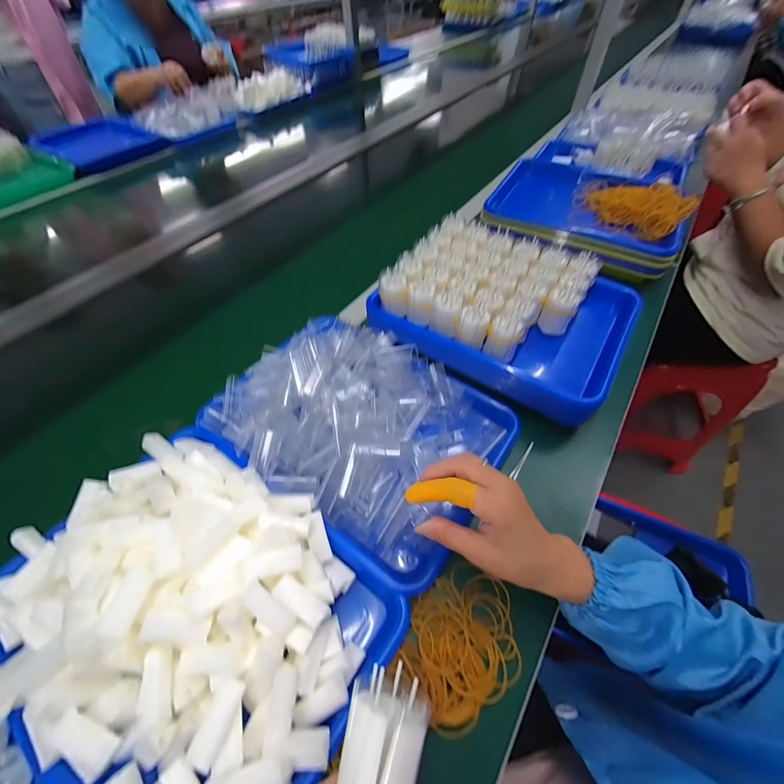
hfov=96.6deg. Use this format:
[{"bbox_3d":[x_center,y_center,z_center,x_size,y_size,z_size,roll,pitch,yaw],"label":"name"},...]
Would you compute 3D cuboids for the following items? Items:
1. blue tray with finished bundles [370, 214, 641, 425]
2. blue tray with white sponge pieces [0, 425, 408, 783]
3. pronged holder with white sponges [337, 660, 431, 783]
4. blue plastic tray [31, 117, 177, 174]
[{"bbox_3d":[0.157,-0.124,0.489,0.332,0.082,0.247,24,57,18],"label":"blue tray with finished bundles"},{"bbox_3d":[-0.175,0.173,0.290,0.331,0.081,0.245,31,60,22],"label":"blue tray with white sponge pieces"},{"bbox_3d":[-0.005,0.193,0.189,0.043,0.018,0.068,8,54,7],"label":"pronged holder with white sponges"},{"bbox_3d":[-0.882,-0.742,1.056,0.320,0.072,0.268,32,60,23],"label":"blue plastic tray"}]

